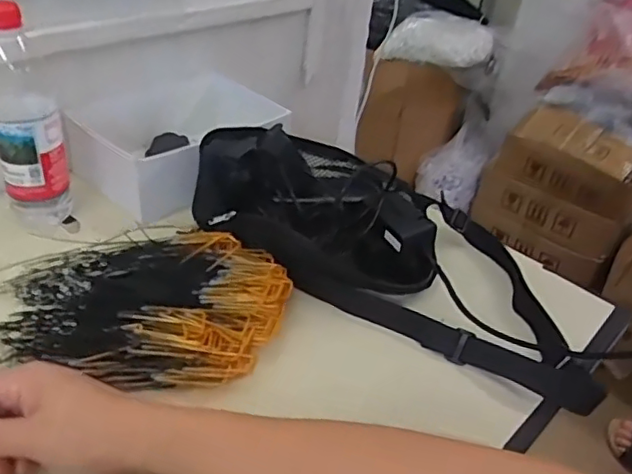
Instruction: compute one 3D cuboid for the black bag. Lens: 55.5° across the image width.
[{"bbox_3d":[0.079,-0.011,0.621,0.439,0.102,0.200,20,38,20],"label":"black bag"}]

